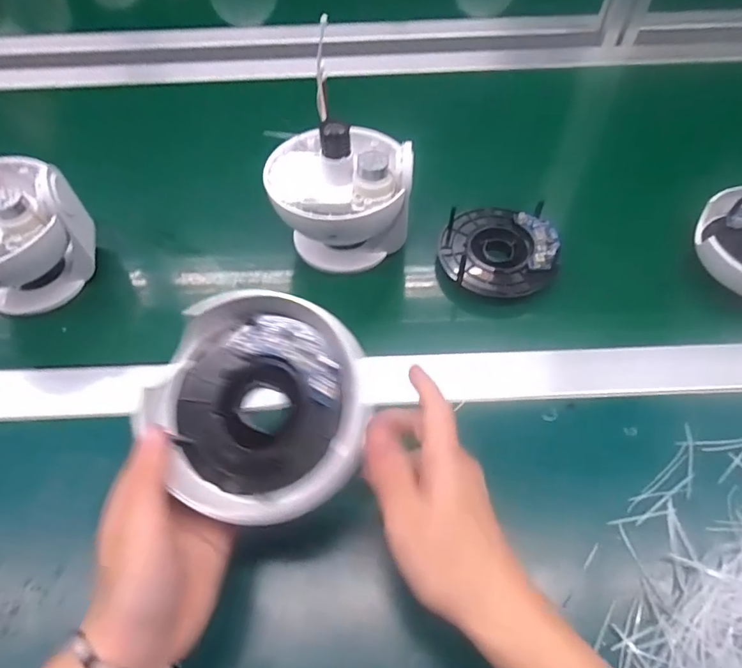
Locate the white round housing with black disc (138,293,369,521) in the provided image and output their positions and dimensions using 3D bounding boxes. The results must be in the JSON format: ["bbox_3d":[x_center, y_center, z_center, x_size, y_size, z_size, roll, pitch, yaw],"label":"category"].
[{"bbox_3d":[-0.065,0.040,0.295,0.120,0.052,0.120,-1,75,2],"label":"white round housing with black disc"}]

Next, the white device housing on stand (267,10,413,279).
[{"bbox_3d":[-0.029,-0.139,0.437,0.118,0.121,0.135,-14,60,-4],"label":"white device housing on stand"}]

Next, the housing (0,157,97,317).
[{"bbox_3d":[-0.303,-0.084,0.415,0.110,0.115,0.111,30,67,20],"label":"housing"}]

